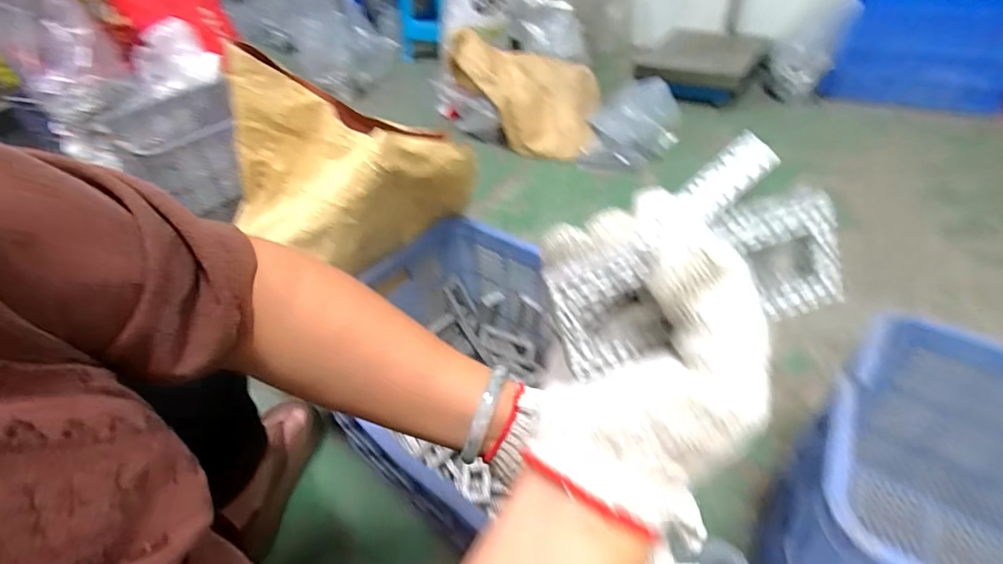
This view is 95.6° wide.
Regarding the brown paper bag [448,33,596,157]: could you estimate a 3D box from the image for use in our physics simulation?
[{"bbox_3d":[0.063,-0.618,1.495,0.489,0.274,0.359,2,43,8],"label":"brown paper bag"}]

